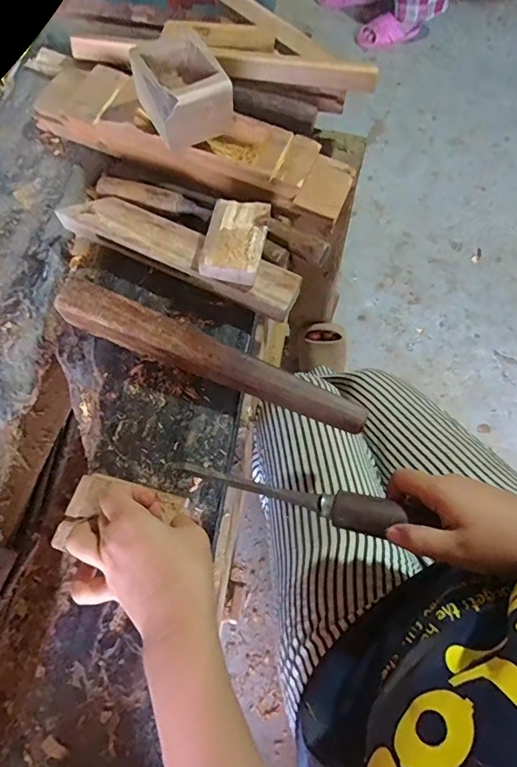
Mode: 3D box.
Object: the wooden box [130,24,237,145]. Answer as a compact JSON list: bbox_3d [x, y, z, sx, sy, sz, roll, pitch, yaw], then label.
[{"bbox_3d":[-0.092,-0.337,0.538,0.088,0.063,0.107,-29,72,-12],"label":"wooden box"}]

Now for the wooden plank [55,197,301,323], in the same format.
[{"bbox_3d":[-0.086,-0.151,0.530,0.276,0.029,0.054,25,70,8],"label":"wooden plank"}]

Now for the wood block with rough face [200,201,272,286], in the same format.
[{"bbox_3d":[-0.024,-0.155,0.500,0.061,0.026,0.089,12,69,3],"label":"wood block with rough face"}]

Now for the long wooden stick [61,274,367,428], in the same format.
[{"bbox_3d":[-0.048,-0.027,0.478,0.329,0.043,0.043,21,69,7],"label":"long wooden stick"}]

